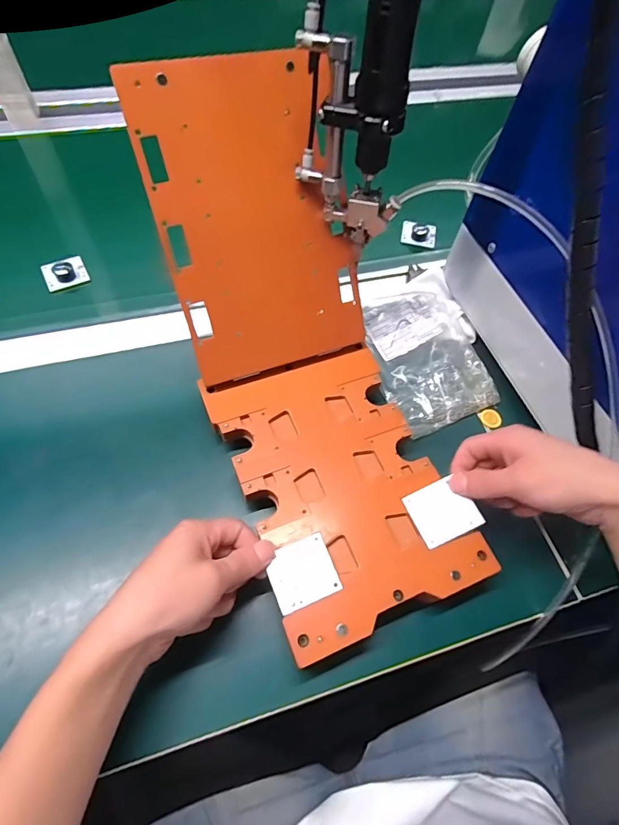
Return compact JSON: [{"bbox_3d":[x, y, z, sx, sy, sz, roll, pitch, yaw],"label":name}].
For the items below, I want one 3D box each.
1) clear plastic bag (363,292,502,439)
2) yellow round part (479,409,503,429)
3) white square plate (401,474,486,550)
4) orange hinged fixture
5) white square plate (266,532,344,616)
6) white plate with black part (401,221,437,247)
[{"bbox_3d":[0.125,-0.061,0.444,0.109,0.031,0.153,-10,58,-11],"label":"clear plastic bag"},{"bbox_3d":[0.182,0.006,0.431,0.017,0.005,0.020,-11,58,-12],"label":"yellow round part"},{"bbox_3d":[0.104,0.077,0.339,0.047,0.004,0.044,-26,65,-1],"label":"white square plate"},{"bbox_3d":[-0.010,-0.048,0.353,0.154,0.100,0.407,-21,91,-15],"label":"orange hinged fixture"},{"bbox_3d":[-0.005,0.117,0.315,0.047,0.004,0.043,-20,63,-14],"label":"white square plate"},{"bbox_3d":[0.145,-0.239,0.562,0.045,0.018,0.042,11,56,3],"label":"white plate with black part"}]

